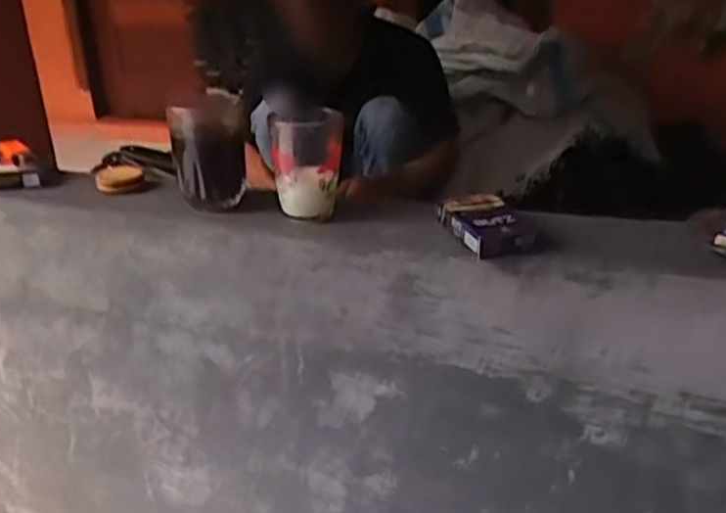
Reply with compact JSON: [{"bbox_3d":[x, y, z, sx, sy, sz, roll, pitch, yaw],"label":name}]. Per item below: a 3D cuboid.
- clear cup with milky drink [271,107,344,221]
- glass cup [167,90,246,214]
[{"bbox_3d":[-0.050,-0.086,0.677,0.064,0.096,0.060,-3,25,-3],"label":"clear cup with milky drink"},{"bbox_3d":[-0.147,-0.101,0.708,0.065,0.097,0.056,-5,25,-7],"label":"glass cup"}]

